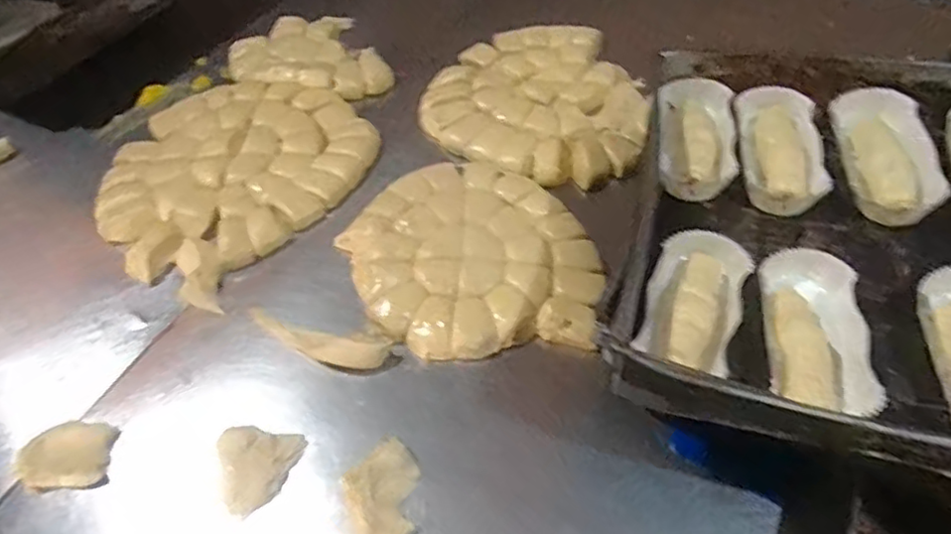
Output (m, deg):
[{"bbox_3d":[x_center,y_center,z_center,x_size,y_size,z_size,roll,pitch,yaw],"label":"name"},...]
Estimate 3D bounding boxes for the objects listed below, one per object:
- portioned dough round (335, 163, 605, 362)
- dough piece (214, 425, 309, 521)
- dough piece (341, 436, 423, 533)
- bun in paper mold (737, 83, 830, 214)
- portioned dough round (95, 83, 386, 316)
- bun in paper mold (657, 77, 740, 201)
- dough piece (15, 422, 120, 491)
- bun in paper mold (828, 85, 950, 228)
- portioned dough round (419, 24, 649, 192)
[{"bbox_3d":[-0.008,-0.015,0.678,0.251,0.027,0.256,-3,53,4],"label":"portioned dough round"},{"bbox_3d":[-0.194,0.178,0.569,0.074,0.012,0.077,-19,54,-8],"label":"dough piece"},{"bbox_3d":[-0.076,0.197,0.531,0.063,0.012,0.094,-17,54,-7],"label":"dough piece"},{"bbox_3d":[0.276,-0.106,0.565,0.069,0.033,0.138,7,55,11],"label":"bun in paper mold"},{"bbox_3d":[-0.312,-0.129,0.793,0.303,0.027,0.341,23,59,21],"label":"portioned dough round"},{"bbox_3d":[0.206,-0.120,0.578,0.069,0.028,0.136,5,54,10],"label":"bun in paper mold"},{"bbox_3d":[-0.378,0.173,0.570,0.084,0.011,0.060,-5,53,2],"label":"dough piece"},{"bbox_3d":[0.363,-0.099,0.550,0.070,0.033,0.143,-1,54,5],"label":"bun in paper mold"},{"bbox_3d":[0.090,-0.236,0.838,0.285,0.021,0.296,-3,53,4],"label":"portioned dough round"}]

